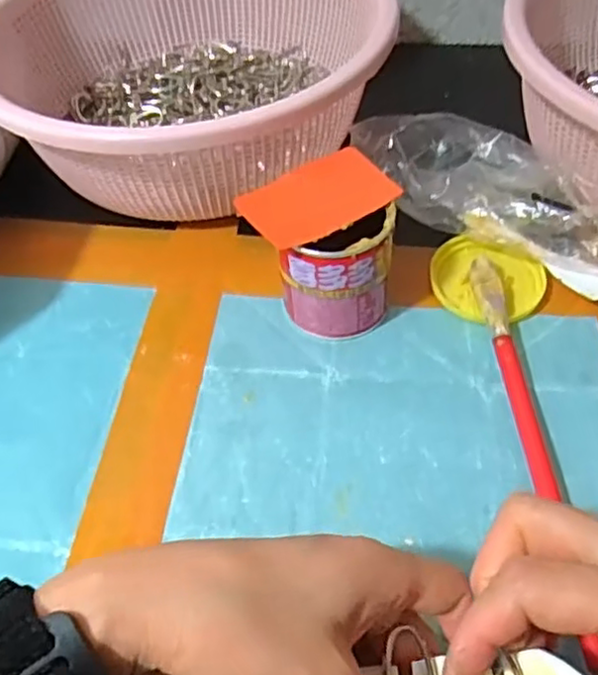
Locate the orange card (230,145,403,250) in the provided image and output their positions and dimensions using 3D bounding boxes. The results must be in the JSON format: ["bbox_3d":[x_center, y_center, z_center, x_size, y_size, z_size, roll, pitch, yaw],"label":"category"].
[{"bbox_3d":[0.011,-0.075,0.359,0.078,0.004,0.047,-30,61,-18],"label":"orange card"}]

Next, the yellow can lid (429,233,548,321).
[{"bbox_3d":[0.113,-0.035,0.401,0.066,0.012,0.057,13,54,15],"label":"yellow can lid"}]

